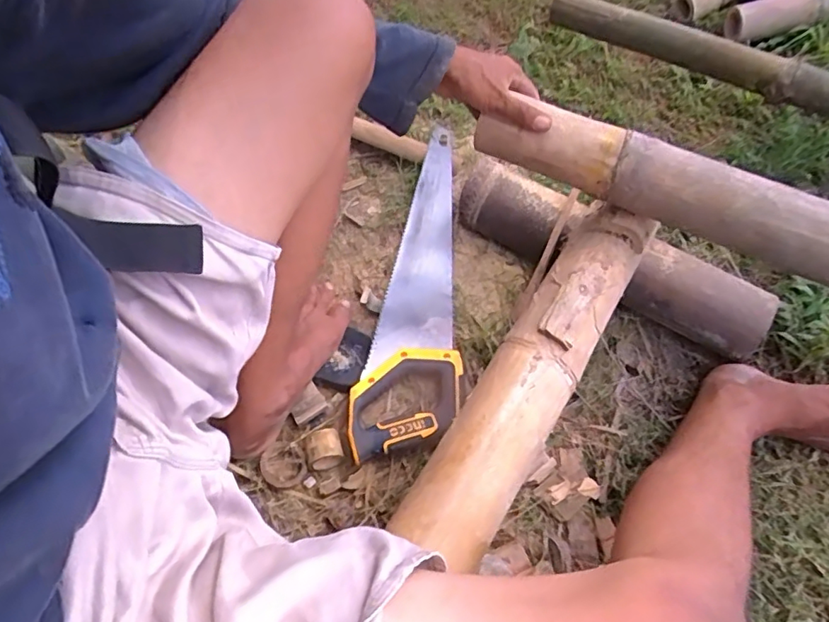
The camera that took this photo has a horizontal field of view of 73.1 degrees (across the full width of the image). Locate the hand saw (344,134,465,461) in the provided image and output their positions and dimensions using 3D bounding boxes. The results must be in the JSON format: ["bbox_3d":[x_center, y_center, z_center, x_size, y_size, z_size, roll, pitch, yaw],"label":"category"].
[{"bbox_3d":[0.025,-0.057,0.801,0.121,0.027,0.556,11,56,3],"label":"hand saw"}]

